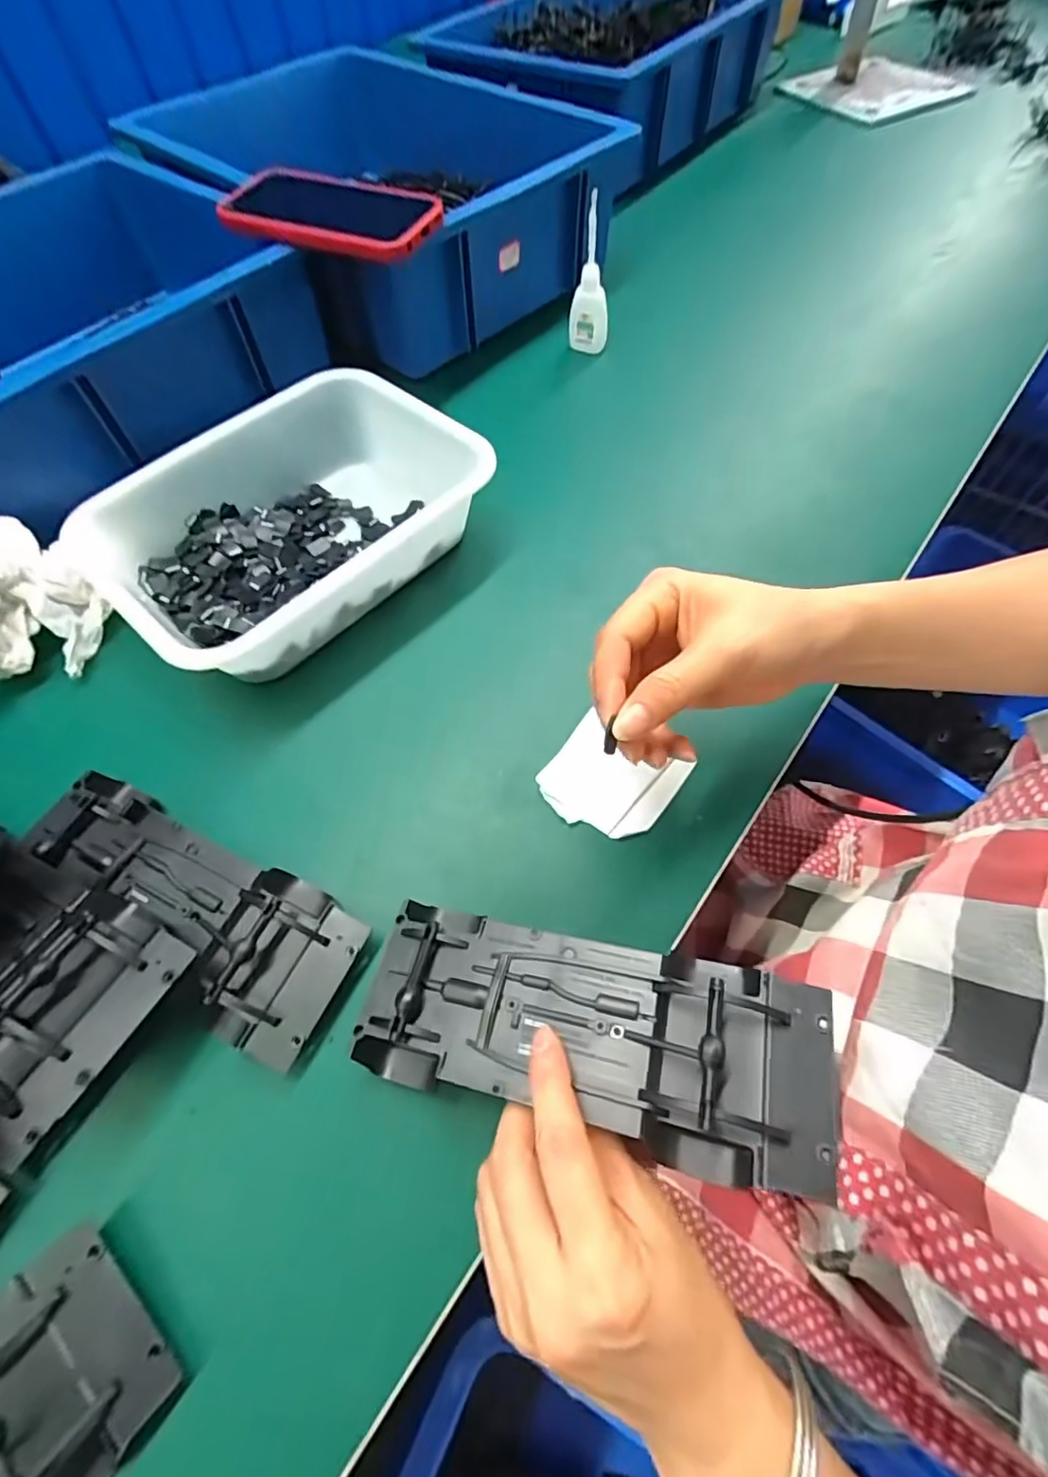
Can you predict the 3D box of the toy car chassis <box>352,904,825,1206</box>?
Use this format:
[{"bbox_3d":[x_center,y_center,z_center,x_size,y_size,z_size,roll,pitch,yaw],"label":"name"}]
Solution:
[{"bbox_3d":[0.023,0.121,0.243,0.192,0.034,0.075,6,62,18],"label":"toy car chassis"}]

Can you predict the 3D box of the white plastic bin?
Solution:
[{"bbox_3d":[-0.162,-0.153,0.405,0.179,0.059,0.240,40,70,21],"label":"white plastic bin"}]

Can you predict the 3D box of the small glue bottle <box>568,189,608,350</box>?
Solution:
[{"bbox_3d":[0.059,-0.409,0.516,0.034,0.107,0.040,0,61,2],"label":"small glue bottle"}]

